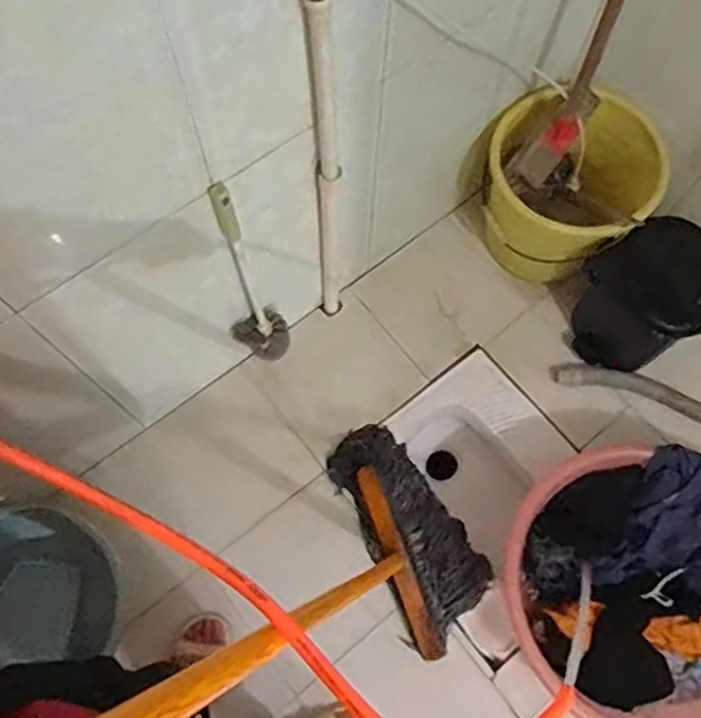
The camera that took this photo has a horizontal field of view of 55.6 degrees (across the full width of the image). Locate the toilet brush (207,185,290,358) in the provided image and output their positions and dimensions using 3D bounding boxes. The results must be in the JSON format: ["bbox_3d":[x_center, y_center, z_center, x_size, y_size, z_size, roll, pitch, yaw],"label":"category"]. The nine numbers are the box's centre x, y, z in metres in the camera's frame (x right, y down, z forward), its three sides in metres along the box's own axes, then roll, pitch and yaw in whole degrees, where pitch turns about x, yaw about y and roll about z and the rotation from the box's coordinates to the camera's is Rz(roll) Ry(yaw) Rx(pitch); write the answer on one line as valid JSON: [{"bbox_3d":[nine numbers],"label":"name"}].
[{"bbox_3d":[-0.180,-0.124,1.169,0.104,0.538,0.089,-22,72,-8],"label":"toilet brush"}]

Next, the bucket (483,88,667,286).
[{"bbox_3d":[0.449,-0.360,1.435,0.284,0.321,0.356,-25,72,-9],"label":"bucket"}]

